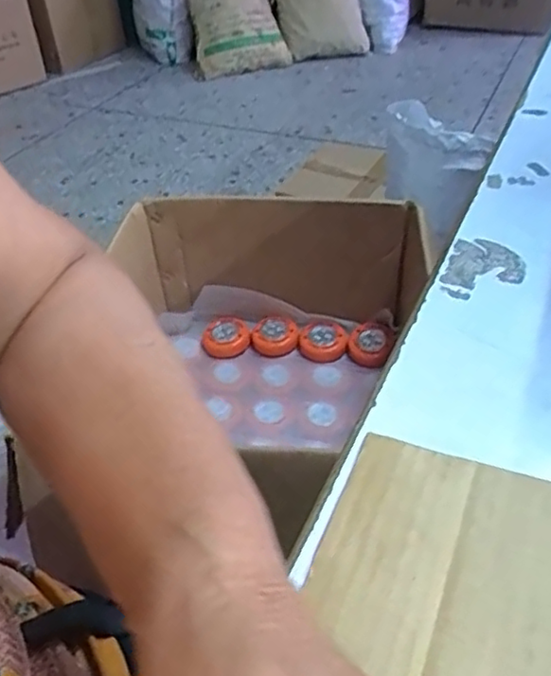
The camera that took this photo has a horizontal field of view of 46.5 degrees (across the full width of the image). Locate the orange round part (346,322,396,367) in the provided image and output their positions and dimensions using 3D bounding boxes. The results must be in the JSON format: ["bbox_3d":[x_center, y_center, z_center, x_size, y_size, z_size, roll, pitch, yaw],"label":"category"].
[{"bbox_3d":[0.136,0.013,0.932,0.057,0.026,0.069,30,70,15],"label":"orange round part"}]

